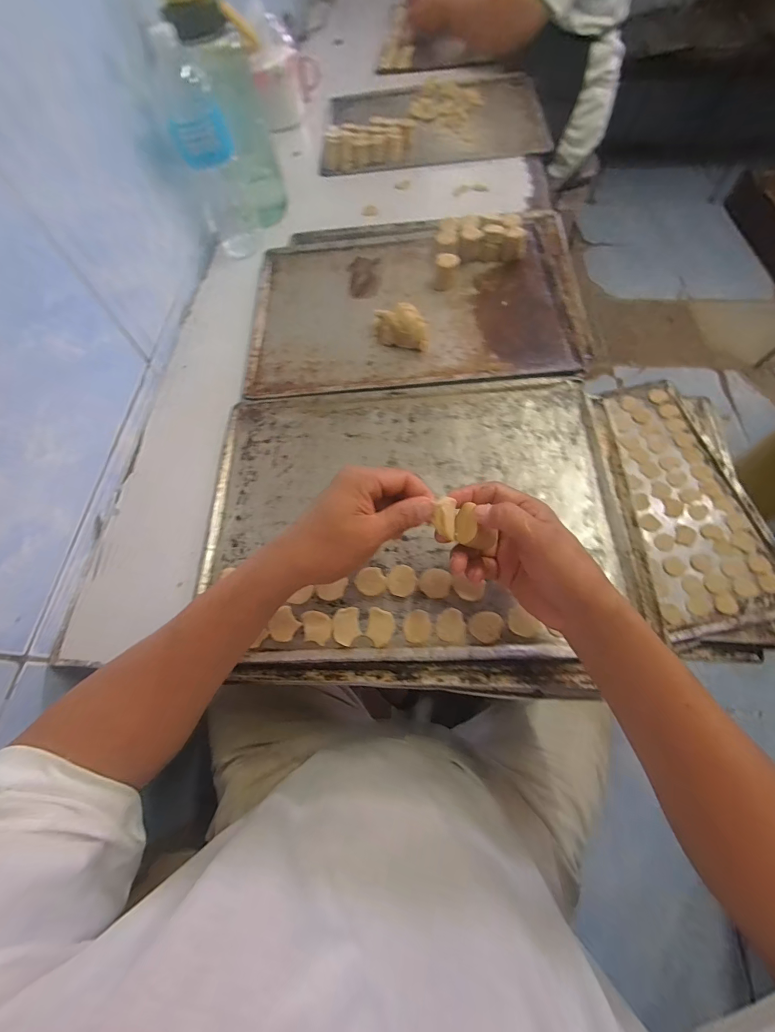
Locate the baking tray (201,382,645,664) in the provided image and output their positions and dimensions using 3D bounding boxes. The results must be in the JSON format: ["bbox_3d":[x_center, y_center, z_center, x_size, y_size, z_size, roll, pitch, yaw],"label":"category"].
[{"bbox_3d":[0.023,-0.012,0.426,0.442,0.027,0.321,-1,64,1],"label":"baking tray"}]

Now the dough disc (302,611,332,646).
[{"bbox_3d":[-0.071,0.111,0.386,0.032,0.004,0.030,9,66,7],"label":"dough disc"}]

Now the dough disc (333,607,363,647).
[{"bbox_3d":[-0.041,0.110,0.385,0.027,0.004,0.037,-12,65,-2],"label":"dough disc"}]

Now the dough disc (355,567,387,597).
[{"bbox_3d":[-0.017,0.069,0.405,0.029,0.004,0.032,-33,68,-11],"label":"dough disc"}]

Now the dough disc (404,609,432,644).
[{"bbox_3d":[0.030,0.109,0.383,0.025,0.005,0.033,13,67,9],"label":"dough disc"}]

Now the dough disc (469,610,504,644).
[{"bbox_3d":[0.096,0.107,0.377,0.030,0.006,0.031,-1,65,3],"label":"dough disc"}]

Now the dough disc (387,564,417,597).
[{"bbox_3d":[0.015,0.067,0.403,0.029,0.004,0.033,13,67,9],"label":"dough disc"}]

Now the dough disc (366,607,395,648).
[{"bbox_3d":[-0.007,0.111,0.384,0.026,0.004,0.036,10,66,8],"label":"dough disc"}]

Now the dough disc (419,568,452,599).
[{"bbox_3d":[0.050,0.069,0.400,0.032,0.004,0.031,-1,65,3],"label":"dough disc"}]

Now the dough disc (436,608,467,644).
[{"bbox_3d":[0.063,0.108,0.380,0.028,0.006,0.034,2,66,4],"label":"dough disc"}]

